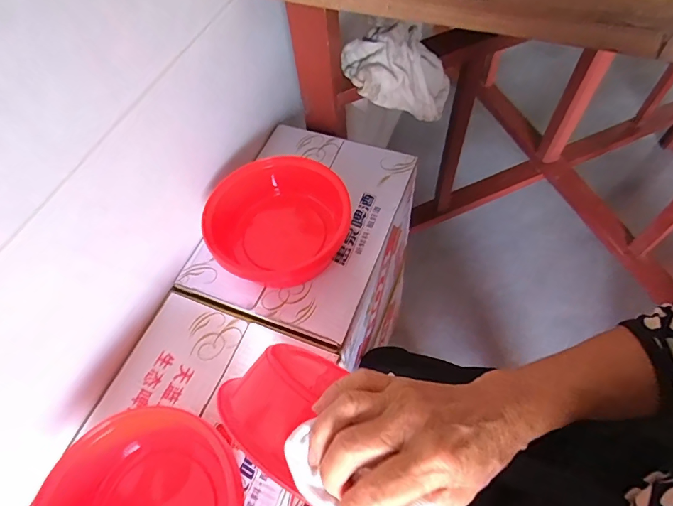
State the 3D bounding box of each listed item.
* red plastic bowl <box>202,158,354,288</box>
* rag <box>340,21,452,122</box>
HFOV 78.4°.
[{"bbox_3d":[-0.068,-0.040,0.497,0.162,0.071,0.135,-12,59,-3],"label":"red plastic bowl"},{"bbox_3d":[0.089,-0.264,0.606,0.159,0.101,0.096,0,59,5],"label":"rag"}]

